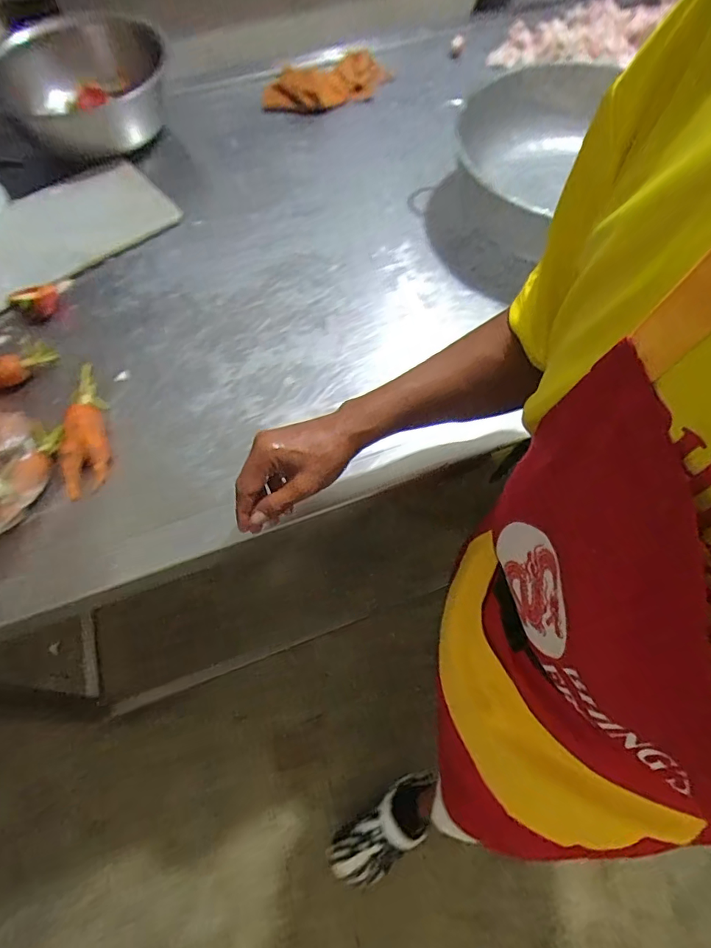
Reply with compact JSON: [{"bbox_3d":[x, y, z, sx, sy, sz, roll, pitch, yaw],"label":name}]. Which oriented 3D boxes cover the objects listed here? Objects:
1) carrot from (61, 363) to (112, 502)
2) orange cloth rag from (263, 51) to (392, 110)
[{"bbox_3d":[-0.329,-0.058,0.583,0.050,0.036,0.172,-15,61,-6],"label":"carrot"},{"bbox_3d":[-0.054,-0.783,0.963,0.267,0.059,0.088,-31,64,-15],"label":"orange cloth rag"}]

